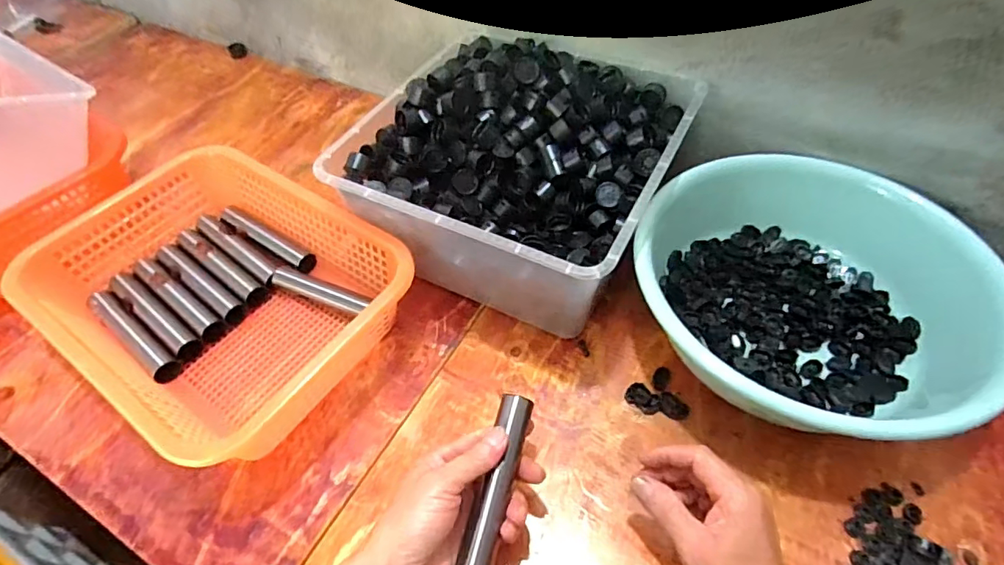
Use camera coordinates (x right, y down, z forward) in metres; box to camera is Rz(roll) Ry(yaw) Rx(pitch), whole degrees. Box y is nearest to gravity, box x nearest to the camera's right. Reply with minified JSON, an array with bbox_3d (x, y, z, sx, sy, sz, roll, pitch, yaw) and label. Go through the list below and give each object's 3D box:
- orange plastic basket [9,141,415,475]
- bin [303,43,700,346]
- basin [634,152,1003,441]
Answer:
[{"bbox_3d":[-0.277,0.009,0.523,0.336,0.090,0.249,29,60,22],"label":"orange plastic basket"},{"bbox_3d":[0.019,-0.119,0.563,0.296,0.140,0.292,23,58,18],"label":"bin"},{"bbox_3d":[0.272,0.005,0.488,0.291,0.097,0.261,11,55,11],"label":"basin"}]

